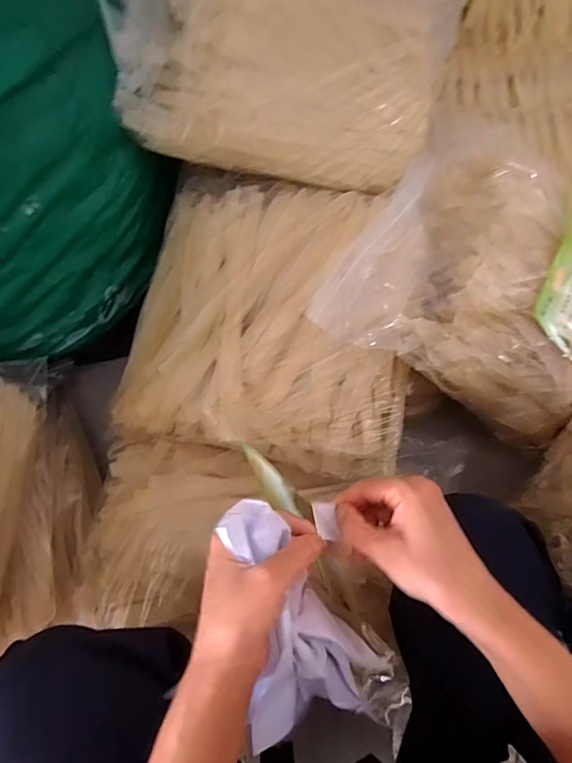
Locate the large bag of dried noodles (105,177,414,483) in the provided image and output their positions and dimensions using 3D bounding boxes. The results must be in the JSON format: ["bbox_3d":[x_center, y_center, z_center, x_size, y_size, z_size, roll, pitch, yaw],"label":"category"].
[{"bbox_3d":[-0.012,-0.086,0.565,0.358,0.098,0.359,11,74,1],"label":"large bag of dried noodles"}]

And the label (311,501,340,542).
[{"bbox_3d":[0.030,0.105,0.334,0.017,0.007,0.027,-3,74,-3],"label":"label"}]

